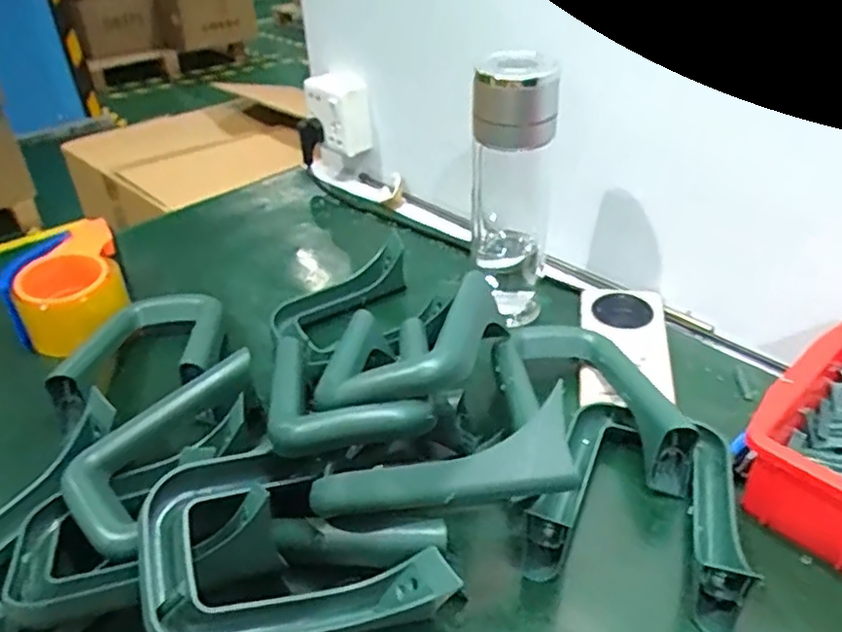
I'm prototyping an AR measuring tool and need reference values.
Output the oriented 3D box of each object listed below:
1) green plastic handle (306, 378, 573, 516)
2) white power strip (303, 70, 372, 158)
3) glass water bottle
[{"bbox_3d":[0.009,0.089,0.371,0.151,0.055,0.048,-8,35,-9],"label":"green plastic handle"},{"bbox_3d":[-0.108,-0.271,0.873,0.056,0.091,0.072,-26,41,-30],"label":"white power strip"},{"bbox_3d":[0.082,-0.112,0.590,0.066,0.245,0.079,1,36,7],"label":"glass water bottle"}]

